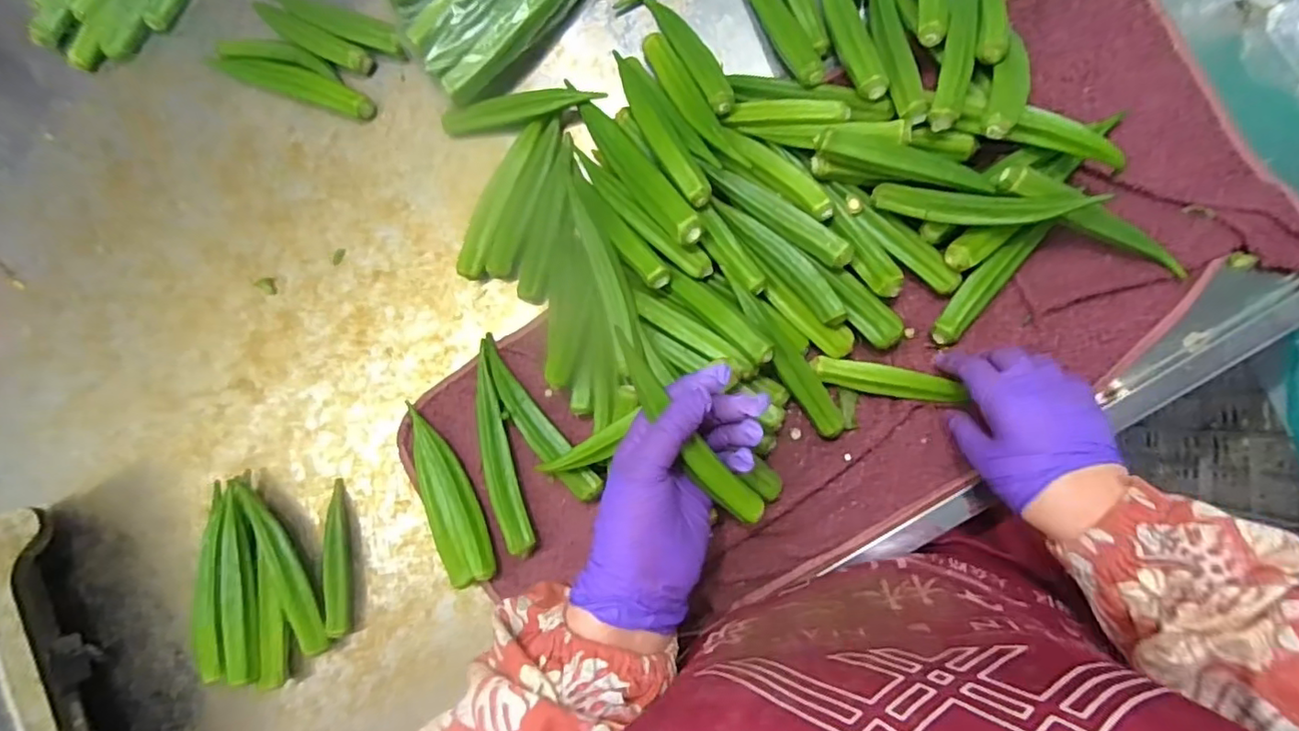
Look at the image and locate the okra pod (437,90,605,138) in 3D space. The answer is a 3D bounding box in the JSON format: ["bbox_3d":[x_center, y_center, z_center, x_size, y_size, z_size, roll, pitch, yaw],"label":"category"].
[{"bbox_3d":[-0.103,-0.204,0.482,0.130,0.023,0.020,-10,83,7],"label":"okra pod"}]

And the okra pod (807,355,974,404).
[{"bbox_3d":[0.167,0.010,0.427,0.099,0.013,0.020,11,86,11],"label":"okra pod"}]

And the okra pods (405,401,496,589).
[{"bbox_3d":[-0.160,0.102,0.479,0.041,0.021,0.143,-22,82,5],"label":"okra pods"}]

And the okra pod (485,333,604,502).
[{"bbox_3d":[-0.090,0.041,0.469,0.026,0.016,0.151,-39,81,3],"label":"okra pod"}]

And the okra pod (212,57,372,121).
[{"bbox_3d":[-0.311,-0.246,0.525,0.160,0.014,0.025,19,87,9],"label":"okra pod"}]

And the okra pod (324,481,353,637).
[{"bbox_3d":[-0.253,0.157,0.490,0.019,0.019,0.118,-10,83,6],"label":"okra pod"}]

